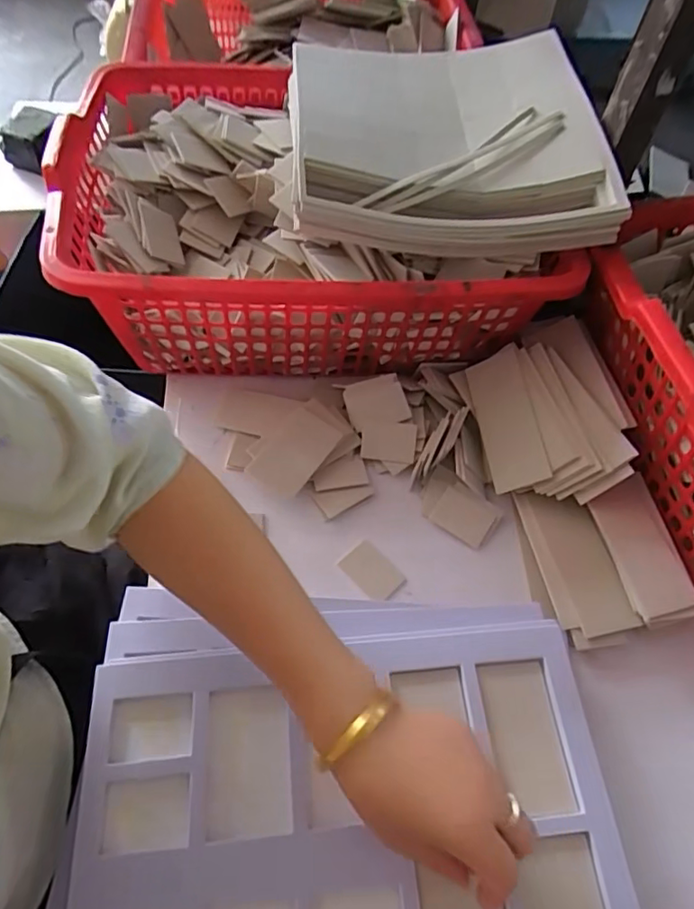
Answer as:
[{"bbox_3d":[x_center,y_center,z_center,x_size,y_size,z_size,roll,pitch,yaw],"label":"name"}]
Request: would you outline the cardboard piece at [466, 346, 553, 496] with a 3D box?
[{"bbox_3d":[0.155,-0.040,0.556,0.055,0.006,0.126,-16,76,21],"label":"cardboard piece"}]

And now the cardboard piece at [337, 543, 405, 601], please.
[{"bbox_3d":[0.024,0.106,0.511,0.053,0.004,0.034,37,65,20],"label":"cardboard piece"}]

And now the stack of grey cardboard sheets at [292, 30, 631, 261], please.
[{"bbox_3d":[0.085,-0.314,0.542,0.282,0.067,0.281,-1,59,-4],"label":"stack of grey cardboard sheets"}]

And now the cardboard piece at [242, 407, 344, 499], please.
[{"bbox_3d":[-0.052,-0.003,0.554,0.059,0.007,0.083,33,74,14],"label":"cardboard piece"}]

